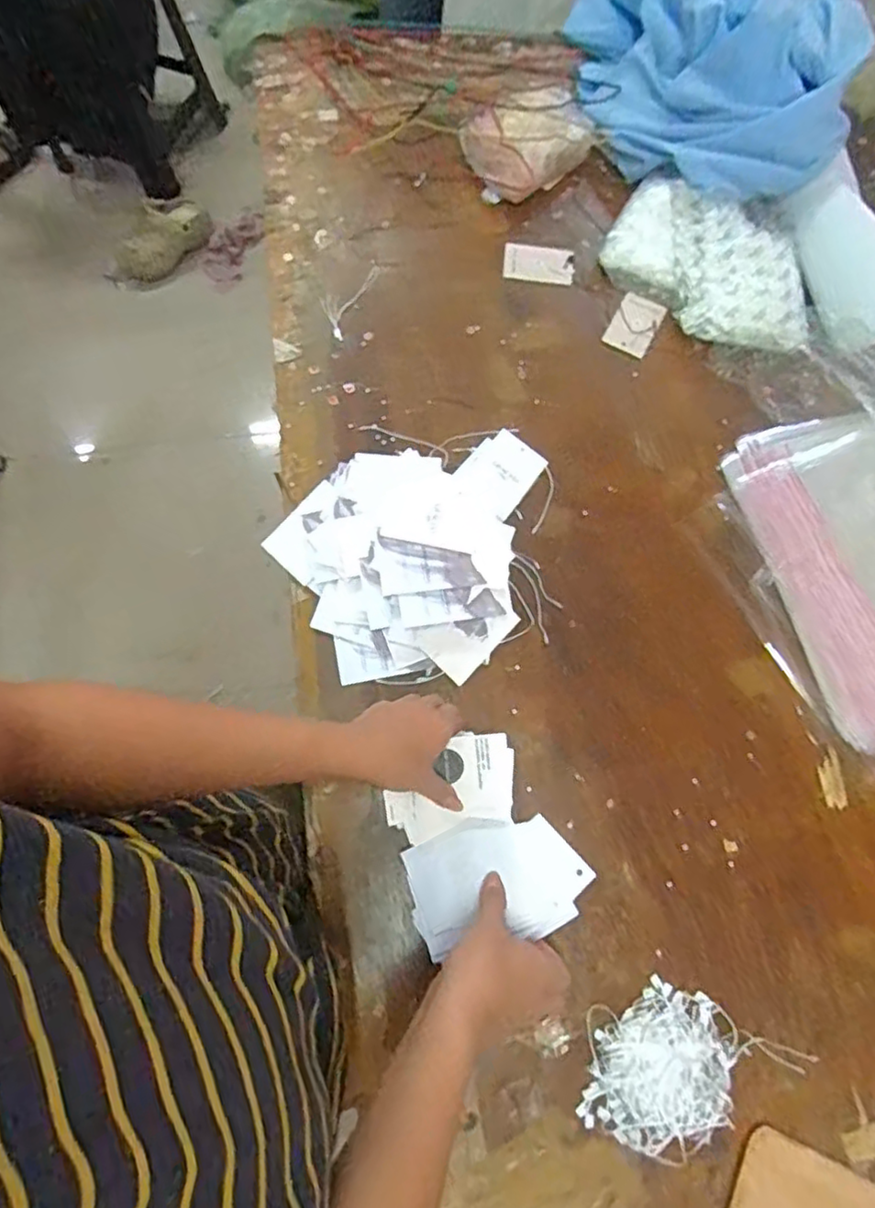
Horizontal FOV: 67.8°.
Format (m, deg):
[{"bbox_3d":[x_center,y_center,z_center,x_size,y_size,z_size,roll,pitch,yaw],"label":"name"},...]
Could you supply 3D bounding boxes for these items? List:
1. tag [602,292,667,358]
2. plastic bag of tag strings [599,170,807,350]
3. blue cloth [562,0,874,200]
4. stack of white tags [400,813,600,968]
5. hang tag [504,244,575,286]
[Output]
[{"bbox_3d":[0.226,-0.320,0.745,0.050,0.004,0.075,28,78,7],"label":"tag"},{"bbox_3d":[0.312,-0.381,0.743,0.147,0.050,0.262,-42,78,-12],"label":"plastic bag of tag strings"},{"bbox_3d":[0.310,-0.642,0.749,0.322,0.148,0.311,13,73,3],"label":"blue cloth"},{"bbox_3d":[0.052,0.236,0.557,0.150,0.016,0.095,-9,73,-3],"label":"stack of white tags"},{"bbox_3d":[0.119,-0.402,0.767,0.081,0.004,0.049,4,77,-2],"label":"hang tag"}]

